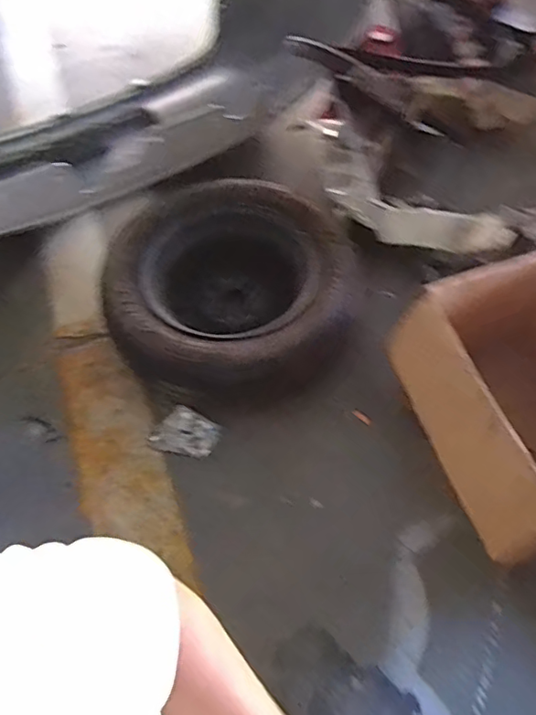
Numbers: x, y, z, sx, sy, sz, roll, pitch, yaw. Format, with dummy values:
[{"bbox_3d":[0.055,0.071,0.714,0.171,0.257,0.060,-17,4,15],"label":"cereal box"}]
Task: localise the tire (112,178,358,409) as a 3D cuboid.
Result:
[{"bbox_3d":[-0.082,-0.157,1.166,0.470,0.185,0.500,-1,57,2],"label":"tire"}]

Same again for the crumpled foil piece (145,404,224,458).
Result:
[{"bbox_3d":[-0.156,0.147,1.081,0.116,0.031,0.091,20,60,15],"label":"crumpled foil piece"}]

